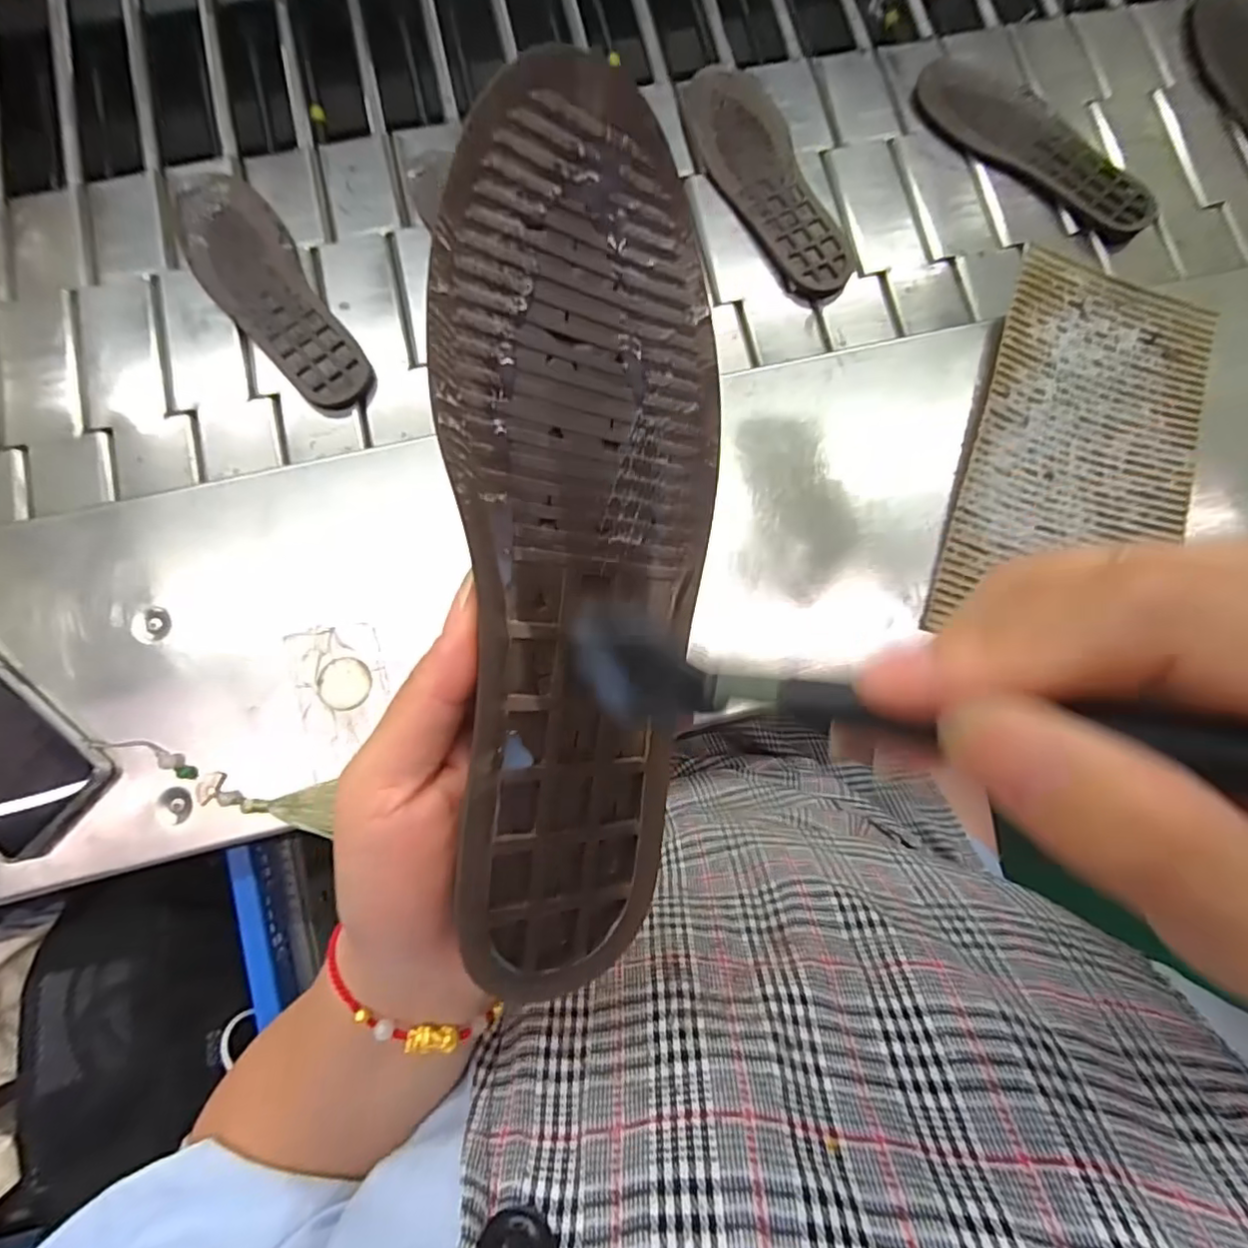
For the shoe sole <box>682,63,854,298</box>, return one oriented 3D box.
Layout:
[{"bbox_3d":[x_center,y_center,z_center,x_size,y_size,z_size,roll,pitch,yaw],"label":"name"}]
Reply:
[{"bbox_3d":[0.120,-0.383,0.533,0.082,0.014,0.233,-19,80,-4],"label":"shoe sole"}]

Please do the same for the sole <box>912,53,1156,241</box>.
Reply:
[{"bbox_3d":[0.363,-0.424,0.543,0.229,0.019,0.079,39,82,5],"label":"sole"}]

